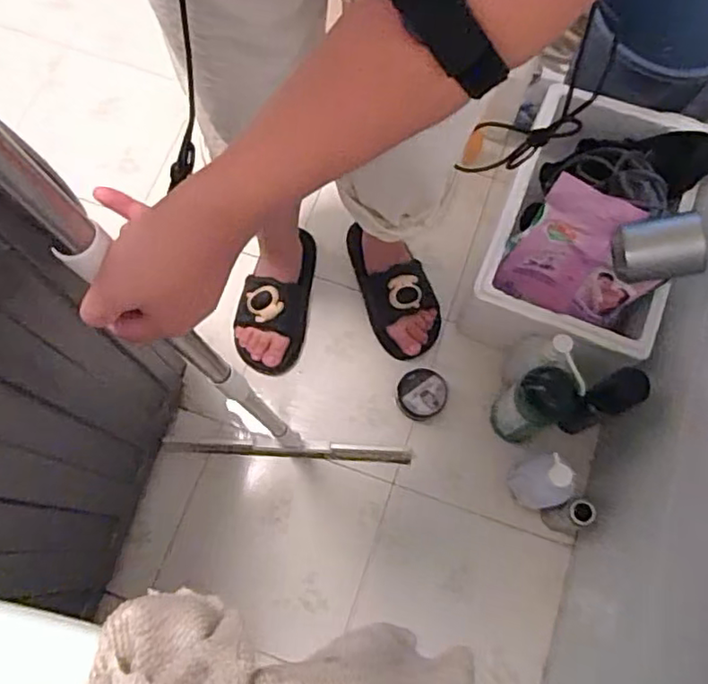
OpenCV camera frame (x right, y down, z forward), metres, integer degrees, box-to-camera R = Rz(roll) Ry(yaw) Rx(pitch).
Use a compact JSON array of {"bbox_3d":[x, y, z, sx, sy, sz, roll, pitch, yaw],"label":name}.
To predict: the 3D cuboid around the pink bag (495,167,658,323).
[{"bbox_3d":[0.309,-0.108,0.869,0.187,0.222,0.050,32,54,12],"label":"pink bag"}]

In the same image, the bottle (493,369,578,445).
[{"bbox_3d":[0.264,0.097,0.932,0.078,0.176,0.077,0,73,-1],"label":"bottle"}]

